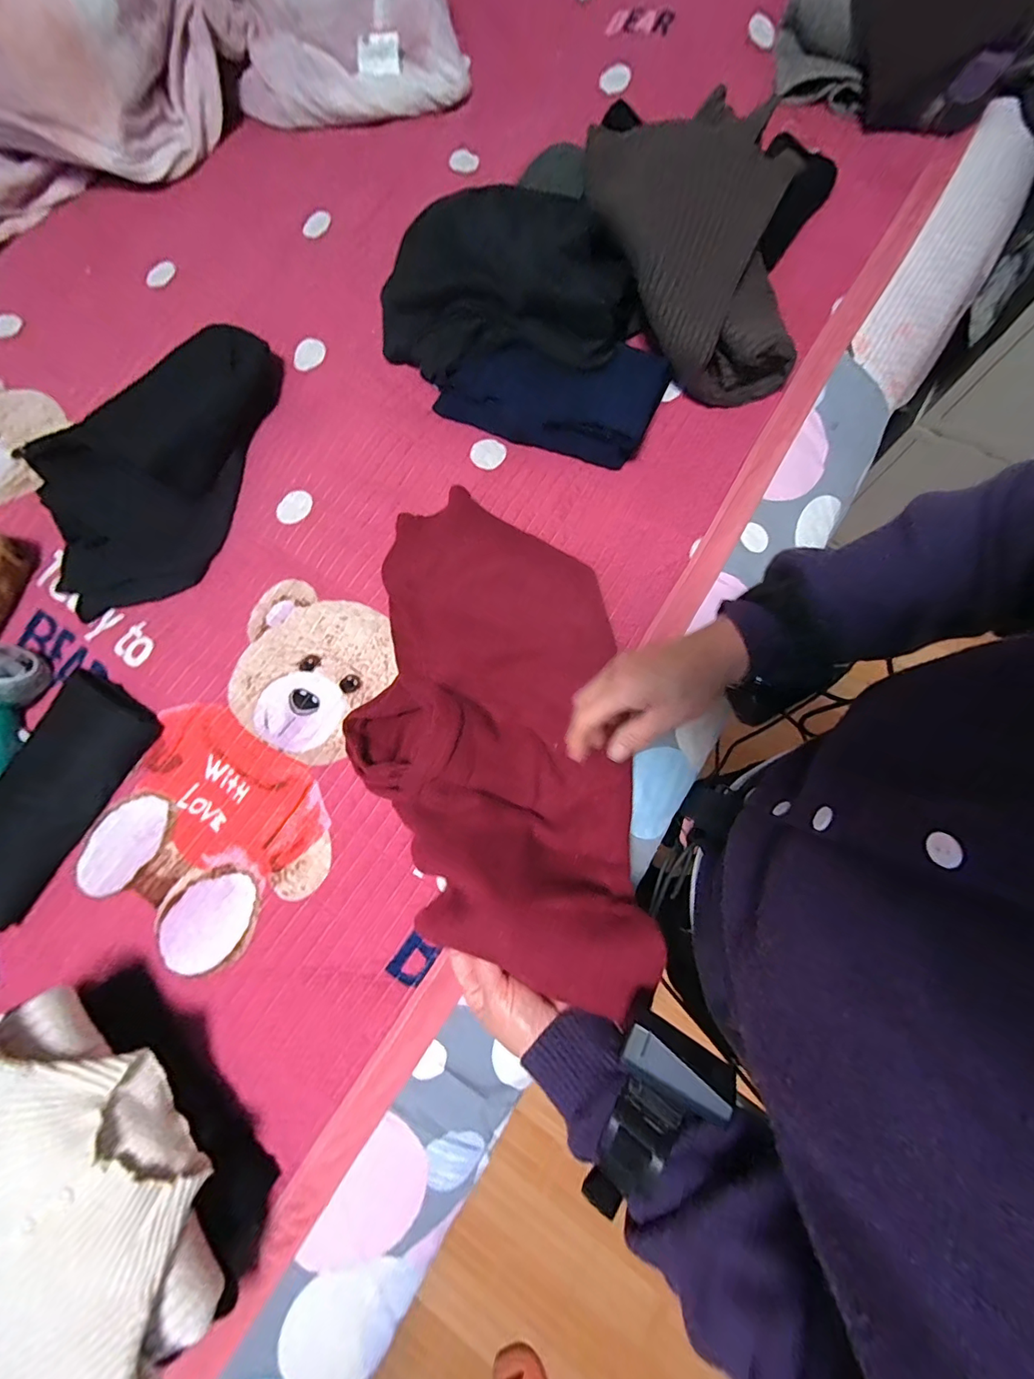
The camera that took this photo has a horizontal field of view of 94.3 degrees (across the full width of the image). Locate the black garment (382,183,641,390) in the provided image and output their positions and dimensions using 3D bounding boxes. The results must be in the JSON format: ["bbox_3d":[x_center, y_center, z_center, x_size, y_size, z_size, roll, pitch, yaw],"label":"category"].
[{"bbox_3d":[-0.007,-0.447,0.547,0.290,0.135,0.168,17,77,7],"label":"black garment"}]

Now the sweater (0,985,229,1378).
[{"bbox_3d":[-0.318,0.354,0.323,0.156,0.069,0.253,-37,77,-6],"label":"sweater"}]

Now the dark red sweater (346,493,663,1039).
[{"bbox_3d":[-0.020,0.021,0.437,0.242,0.081,0.452,-11,69,-1],"label":"dark red sweater"}]

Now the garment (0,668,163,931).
[{"bbox_3d":[-0.455,0.103,0.456,0.089,0.056,0.231,25,78,9],"label":"garment"}]

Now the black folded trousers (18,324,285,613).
[{"bbox_3d":[-0.422,-0.266,0.579,0.328,0.044,0.295,-24,76,-3],"label":"black folded trousers"}]

